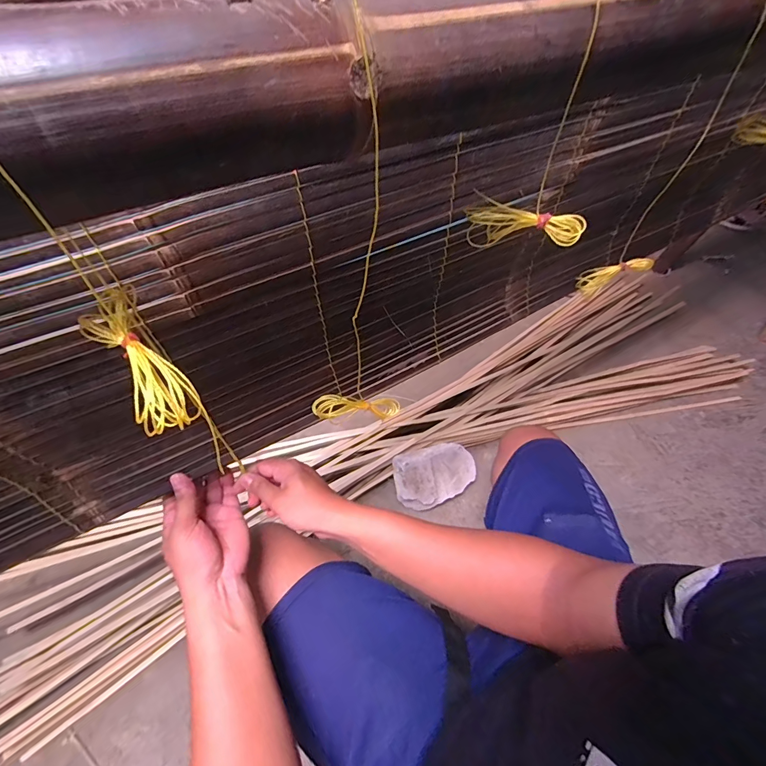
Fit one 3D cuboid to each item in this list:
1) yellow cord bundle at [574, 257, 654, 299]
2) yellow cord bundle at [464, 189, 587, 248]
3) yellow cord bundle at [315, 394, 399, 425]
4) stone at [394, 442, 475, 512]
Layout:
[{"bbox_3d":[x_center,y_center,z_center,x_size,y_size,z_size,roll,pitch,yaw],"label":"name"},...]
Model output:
[{"bbox_3d":[0.271,-0.131,0.449,0.080,0.018,0.041,-22,52,17],"label":"yellow cord bundle"},{"bbox_3d":[0.117,-0.133,0.314,0.091,0.045,0.022,20,54,27],"label":"yellow cord bundle"},{"bbox_3d":[-0.025,0.026,0.407,0.095,0.023,0.030,1,50,-28],"label":"yellow cord bundle"},{"bbox_3d":[0.128,0.217,0.911,0.202,0.104,0.117,-18,56,-15],"label":"stone"}]

